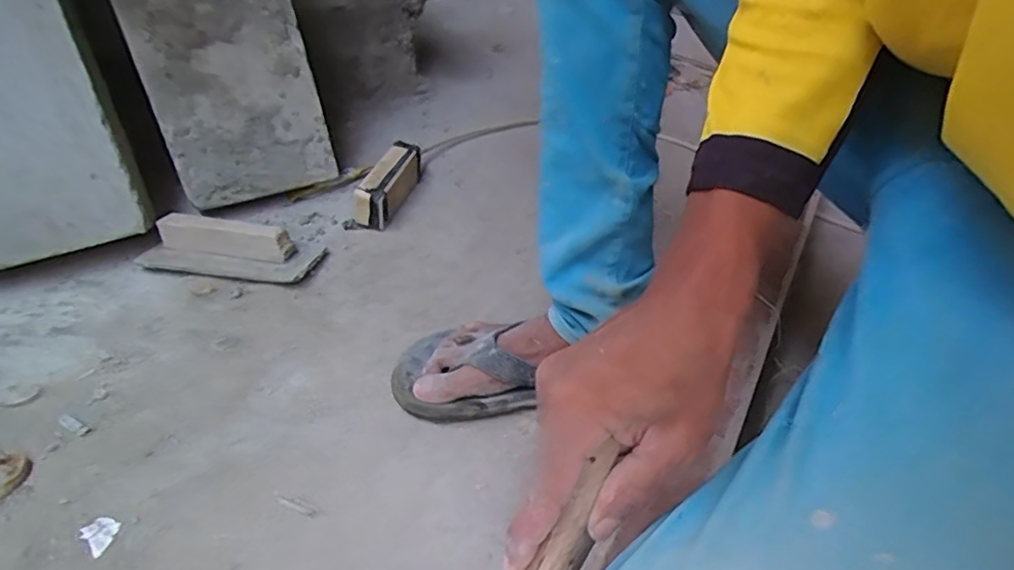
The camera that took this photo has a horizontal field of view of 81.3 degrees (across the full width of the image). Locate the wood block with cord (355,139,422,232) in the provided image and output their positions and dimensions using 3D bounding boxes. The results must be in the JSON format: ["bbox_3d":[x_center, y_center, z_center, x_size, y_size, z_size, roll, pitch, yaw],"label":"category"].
[{"bbox_3d":[-0.162,-0.142,0.830,0.043,0.060,0.153,14,41,12],"label":"wood block with cord"}]

